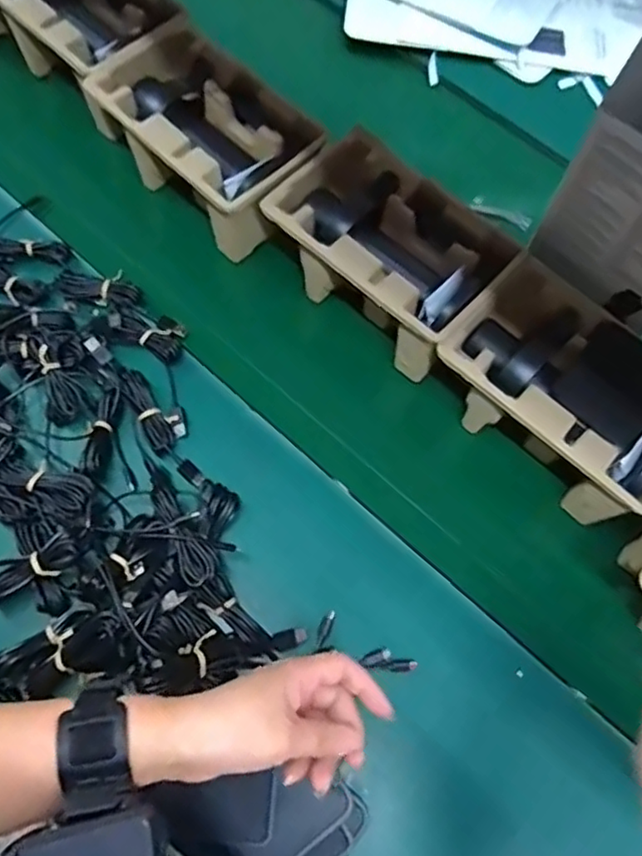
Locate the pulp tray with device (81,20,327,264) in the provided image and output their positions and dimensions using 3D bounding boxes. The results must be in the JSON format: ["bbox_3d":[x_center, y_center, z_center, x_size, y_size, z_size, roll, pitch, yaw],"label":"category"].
[{"bbox_3d":[-0.120,-0.310,0.696,0.236,0.101,0.137,42,71,13],"label":"pulp tray with device"}]

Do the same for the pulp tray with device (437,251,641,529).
[{"bbox_3d":[0.228,-0.030,0.606,0.220,0.096,0.137,41,71,13],"label":"pulp tray with device"}]

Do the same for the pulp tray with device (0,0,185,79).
[{"bbox_3d":[-0.282,-0.467,0.748,0.234,0.091,0.146,40,71,12],"label":"pulp tray with device"}]

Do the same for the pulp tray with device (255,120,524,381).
[{"bbox_3d":[0.067,-0.174,0.655,0.219,0.101,0.145,40,71,13],"label":"pulp tray with device"}]

